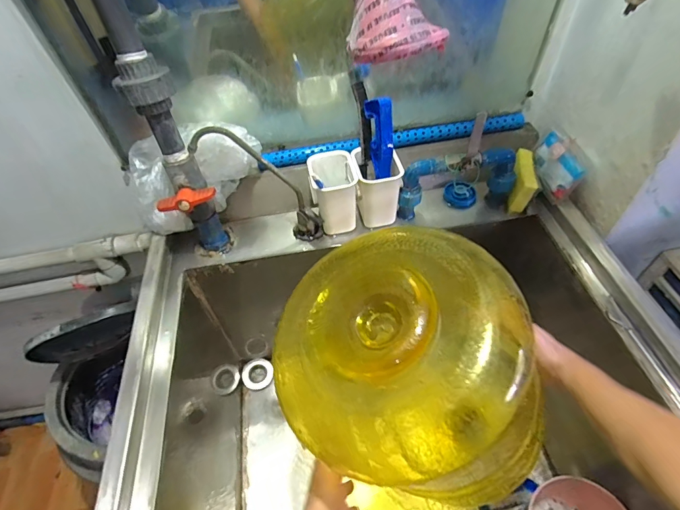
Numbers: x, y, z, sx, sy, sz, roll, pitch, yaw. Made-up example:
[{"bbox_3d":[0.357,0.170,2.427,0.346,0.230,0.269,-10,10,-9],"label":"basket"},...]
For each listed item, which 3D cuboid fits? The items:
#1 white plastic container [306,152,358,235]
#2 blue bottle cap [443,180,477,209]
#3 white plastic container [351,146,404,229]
[{"bbox_3d":[-0.011,-0.103,0.648,0.071,0.112,0.092,-11,51,-5],"label":"white plastic container"},{"bbox_3d":[0.219,-0.111,0.708,0.053,0.022,0.057,1,78,-6],"label":"blue bottle cap"},{"bbox_3d":[0.061,-0.110,0.651,0.073,0.112,0.085,-10,51,-4],"label":"white plastic container"}]

